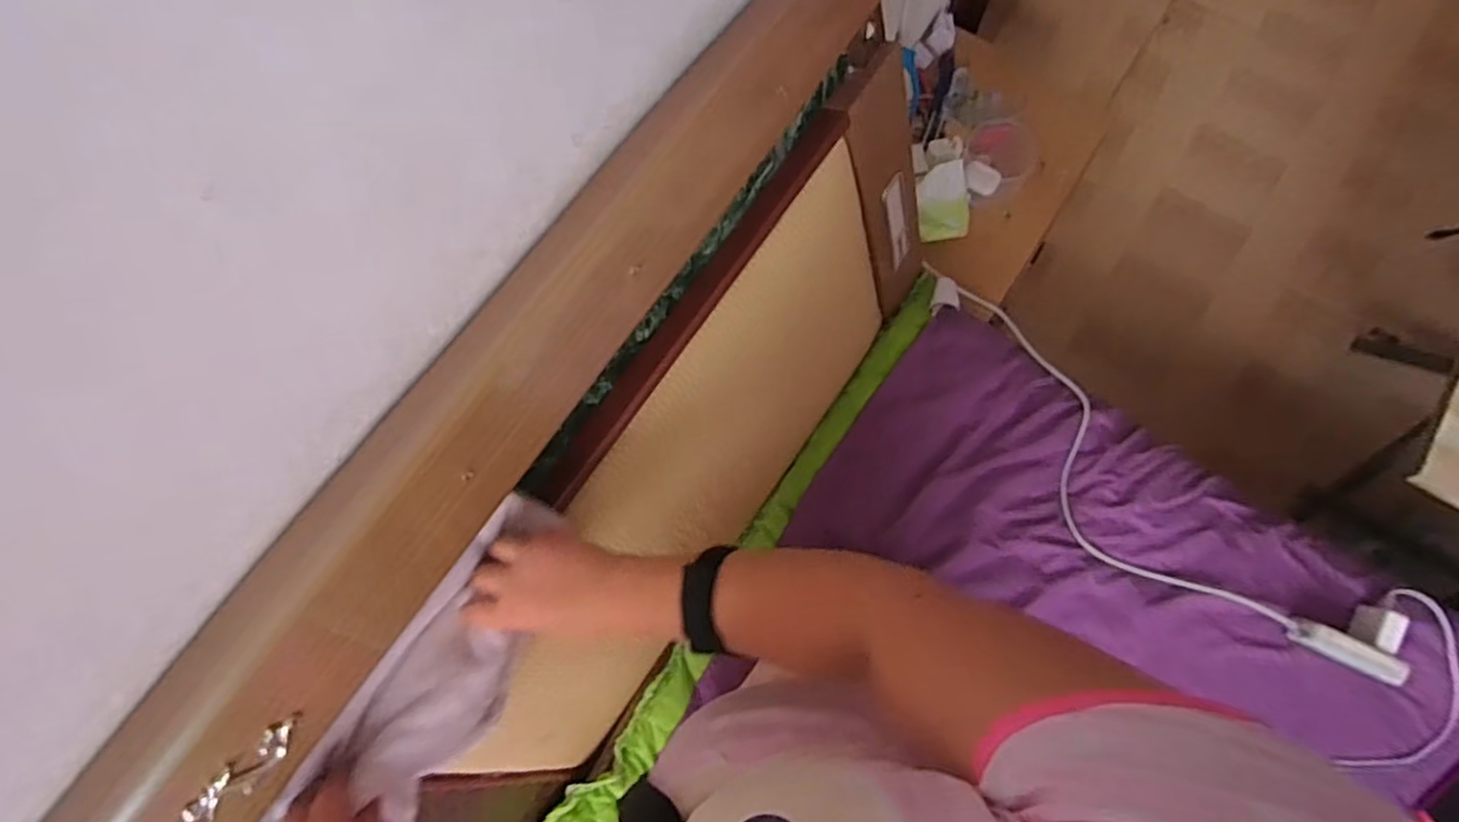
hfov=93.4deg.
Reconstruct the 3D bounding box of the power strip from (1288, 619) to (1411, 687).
[{"bbox_3d":[0.755,0.294,0.842,0.125,0.027,0.031,25,77,8],"label":"power strip"}]

